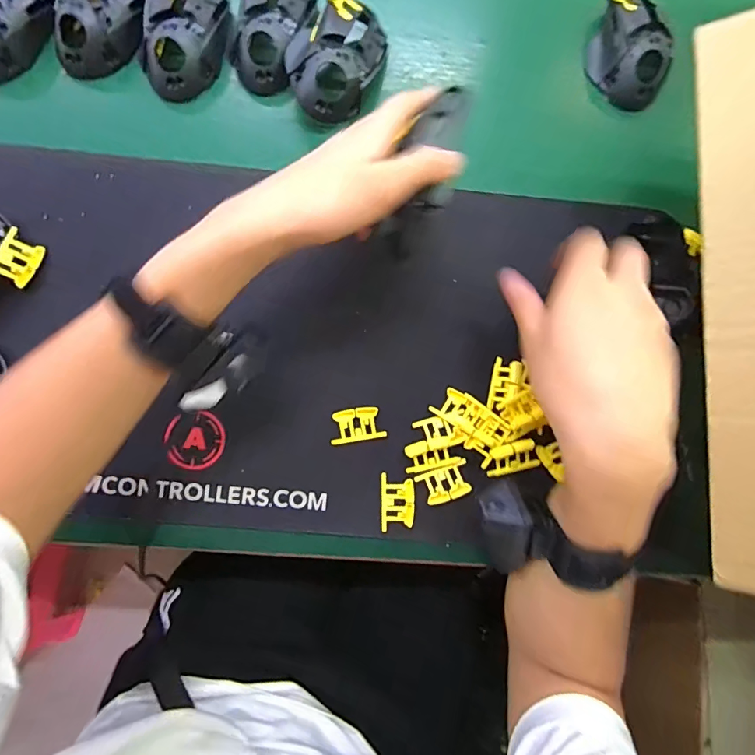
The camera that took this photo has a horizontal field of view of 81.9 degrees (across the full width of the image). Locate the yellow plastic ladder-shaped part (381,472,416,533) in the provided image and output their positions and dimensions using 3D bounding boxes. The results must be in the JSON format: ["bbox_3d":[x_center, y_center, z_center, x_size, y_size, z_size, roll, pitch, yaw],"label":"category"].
[{"bbox_3d":[0.017,0.101,0.349,0.027,0.005,0.043,1,84,-4],"label":"yellow plastic ladder-shaped part"}]

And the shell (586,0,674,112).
[{"bbox_3d":[0.233,-0.306,0.405,0.059,0.039,0.100,-2,84,-4],"label":"shell"}]

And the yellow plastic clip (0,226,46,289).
[{"bbox_3d":[-0.290,-0.095,0.351,0.027,0.012,0.043,25,79,-33],"label":"yellow plastic clip"}]

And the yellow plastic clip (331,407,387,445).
[{"bbox_3d":[-0.017,0.039,0.353,0.042,0.004,0.026,-10,95,-2],"label":"yellow plastic clip"}]

